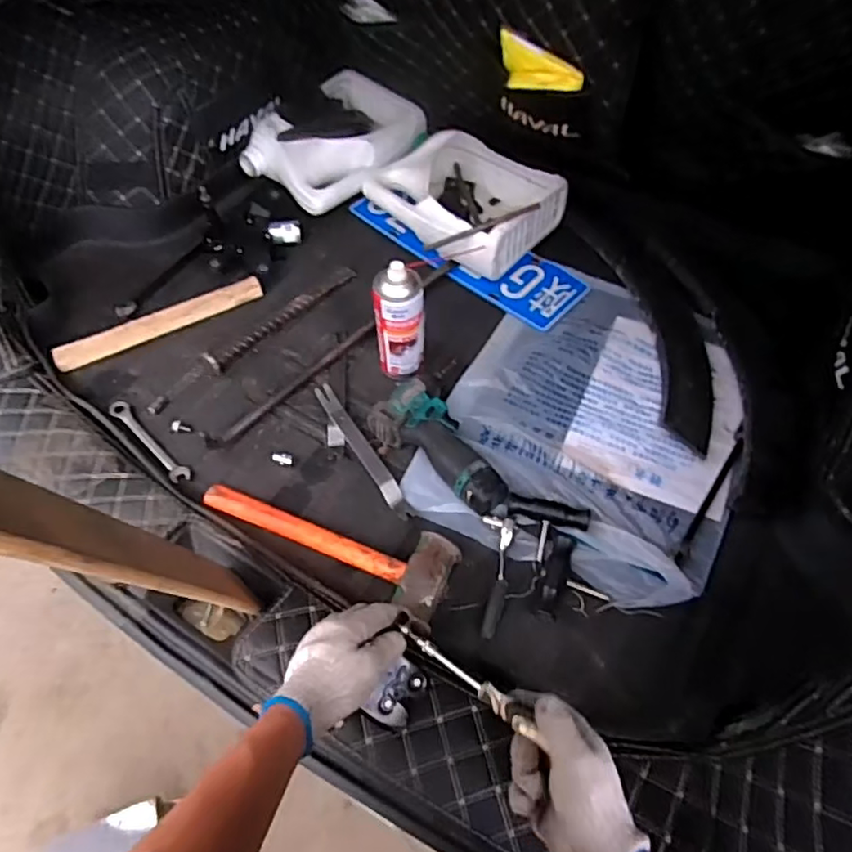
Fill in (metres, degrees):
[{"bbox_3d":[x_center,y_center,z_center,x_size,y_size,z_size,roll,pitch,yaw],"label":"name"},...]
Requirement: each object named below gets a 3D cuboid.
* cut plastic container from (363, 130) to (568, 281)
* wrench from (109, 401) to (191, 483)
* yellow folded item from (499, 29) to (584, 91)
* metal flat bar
[{"bbox_3d":[0.061,-0.390,1.036,0.297,0.094,0.244,37,61,22],"label":"cut plastic container"},{"bbox_3d":[-0.376,0.016,0.812,0.173,0.011,0.026,39,62,23],"label":"wrench"},{"bbox_3d":[0.154,-0.484,0.819,0.124,0.061,0.020,27,58,17],"label":"yellow folded item"},{"bbox_3d":[-0.091,0.023,0.812,0.023,0.017,0.210,-27,59,-19],"label":"metal flat bar"}]

